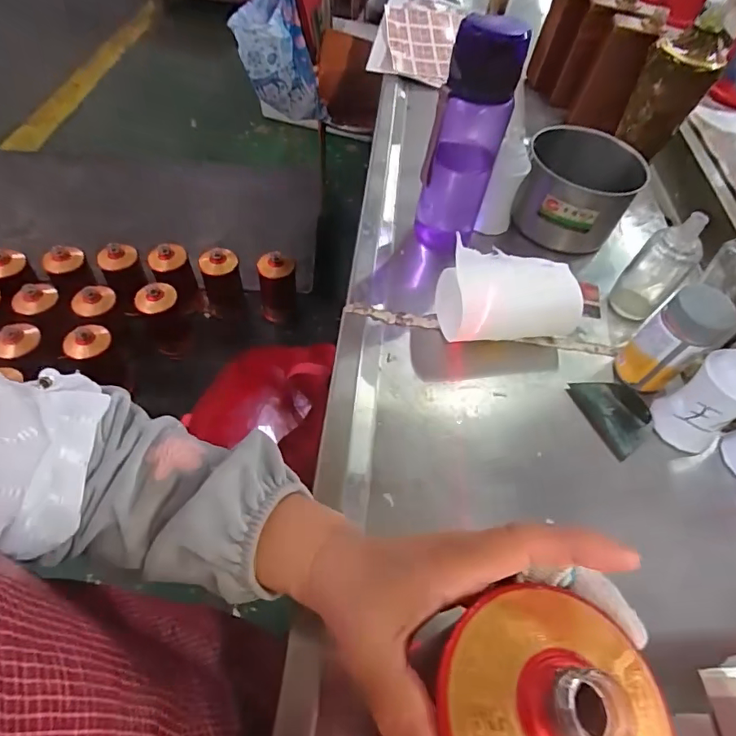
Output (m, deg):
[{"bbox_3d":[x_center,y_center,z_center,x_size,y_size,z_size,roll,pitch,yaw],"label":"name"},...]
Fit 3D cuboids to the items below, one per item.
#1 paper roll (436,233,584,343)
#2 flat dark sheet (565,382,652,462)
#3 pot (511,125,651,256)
[{"bbox_3d":[0.139,-0.076,0.509,0.136,0.064,0.093,-3,57,-7],"label":"paper roll"},{"bbox_3d":[0.244,0.042,0.474,0.061,0.015,0.081,-16,59,-15],"label":"flat dark sheet"},{"bbox_3d":[0.250,-0.217,0.597,0.117,0.096,0.110,2,56,-3],"label":"pot"}]

